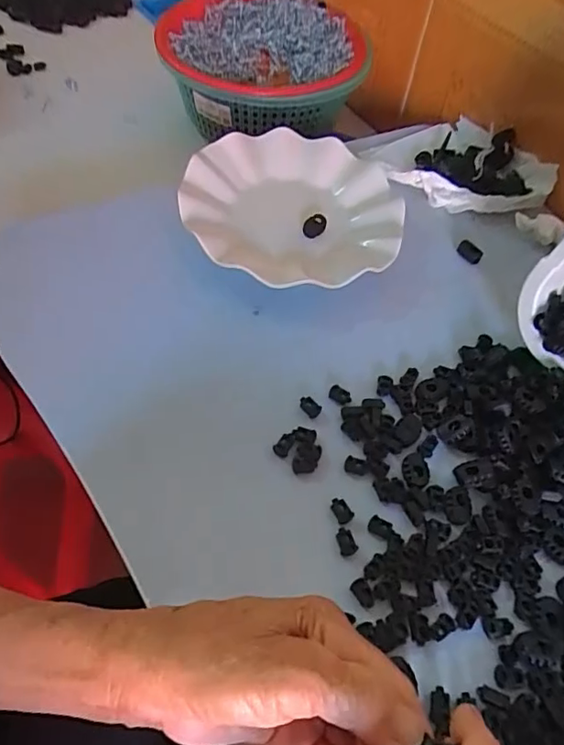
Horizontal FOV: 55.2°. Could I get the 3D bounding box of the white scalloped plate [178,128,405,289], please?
[{"bbox_3d":[0.008,-0.136,0.451,0.174,0.027,0.176,3,55,-4],"label":"white scalloped plate"}]

